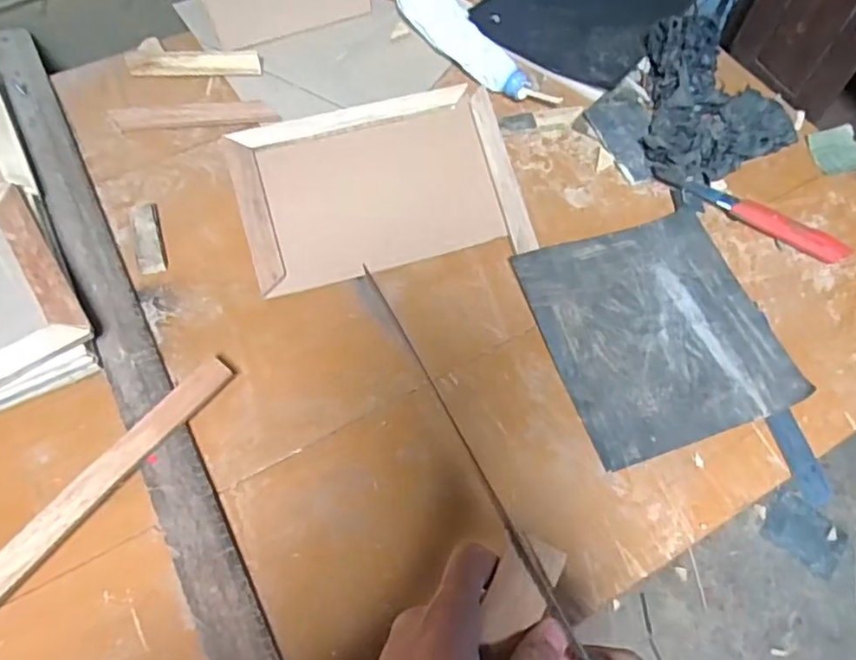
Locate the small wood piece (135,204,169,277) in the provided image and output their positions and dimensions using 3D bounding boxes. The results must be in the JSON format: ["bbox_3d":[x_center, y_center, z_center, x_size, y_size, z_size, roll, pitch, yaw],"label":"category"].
[{"bbox_3d":[-0.301,-0.101,0.675,0.028,0.009,0.090,-15,64,-10],"label":"small wood piece"}]

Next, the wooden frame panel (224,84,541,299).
[{"bbox_3d":[-0.055,-0.168,0.711,0.307,0.030,0.220,-11,64,-8],"label":"wooden frame panel"}]

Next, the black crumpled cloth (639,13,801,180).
[{"bbox_3d":[0.323,-0.282,0.757,0.164,0.073,0.200,-22,66,-13],"label":"black crumpled cloth"}]

